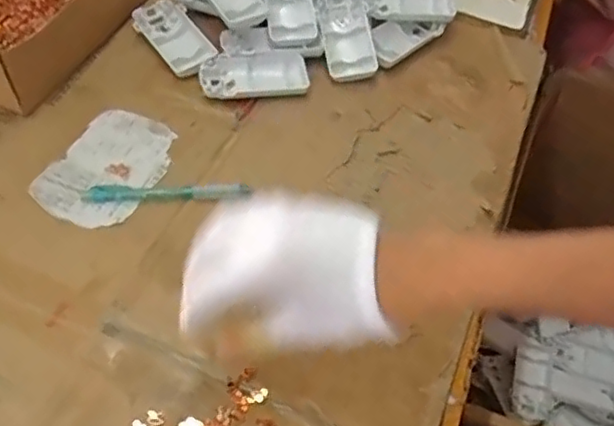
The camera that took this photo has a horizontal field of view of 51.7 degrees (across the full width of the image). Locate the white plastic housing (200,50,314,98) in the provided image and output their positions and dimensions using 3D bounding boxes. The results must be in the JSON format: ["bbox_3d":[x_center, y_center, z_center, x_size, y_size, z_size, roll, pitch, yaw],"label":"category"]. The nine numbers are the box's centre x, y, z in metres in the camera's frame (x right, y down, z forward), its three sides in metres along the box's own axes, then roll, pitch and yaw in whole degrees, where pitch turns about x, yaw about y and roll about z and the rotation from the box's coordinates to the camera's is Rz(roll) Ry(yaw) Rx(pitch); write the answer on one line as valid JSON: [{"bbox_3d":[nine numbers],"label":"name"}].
[{"bbox_3d":[-0.048,-0.126,0.576,0.096,0.011,0.049,-7,55,-10],"label":"white plastic housing"}]

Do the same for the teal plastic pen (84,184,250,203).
[{"bbox_3d":[-0.112,-0.016,0.503,0.127,0.015,0.014,2,53,-3],"label":"teal plastic pen"}]

